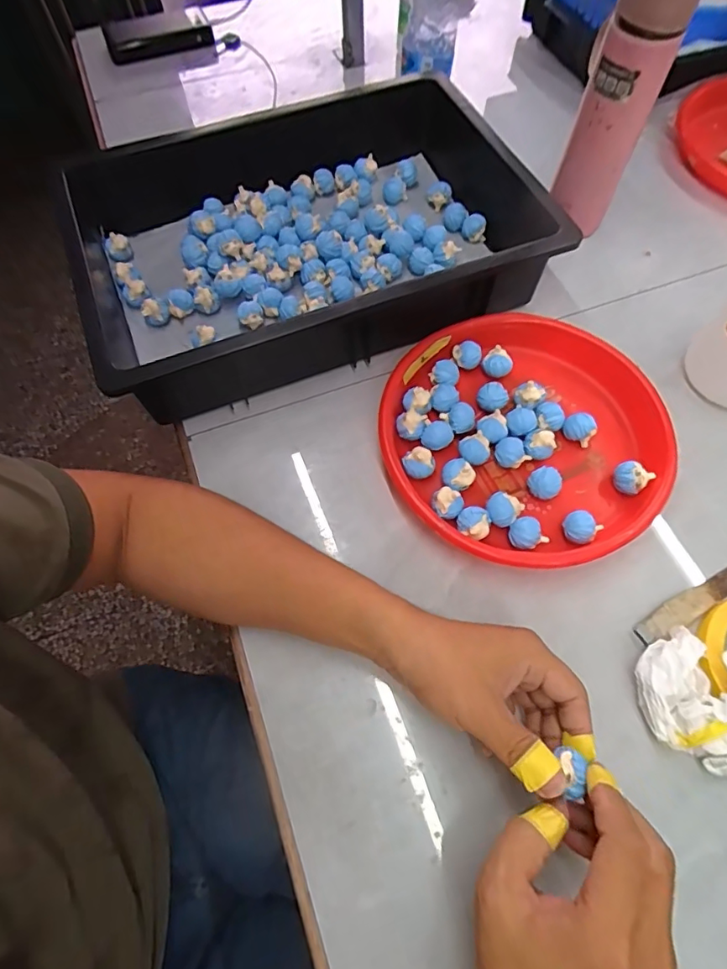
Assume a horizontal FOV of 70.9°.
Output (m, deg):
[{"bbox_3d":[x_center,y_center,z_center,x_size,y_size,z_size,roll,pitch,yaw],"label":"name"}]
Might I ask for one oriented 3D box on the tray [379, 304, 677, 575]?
[{"bbox_3d":[0.140,-0.045,0.466,0.236,0.041,0.245,-1,63,2],"label":"tray"}]

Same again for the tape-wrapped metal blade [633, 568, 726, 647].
[{"bbox_3d":[0.271,0.094,0.414,0.117,0.008,0.021,-26,65,-10],"label":"tape-wrapped metal blade"}]

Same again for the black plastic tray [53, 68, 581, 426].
[{"bbox_3d":[-0.040,-0.270,0.553,0.496,0.103,0.322,-20,64,-7],"label":"black plastic tray"}]

